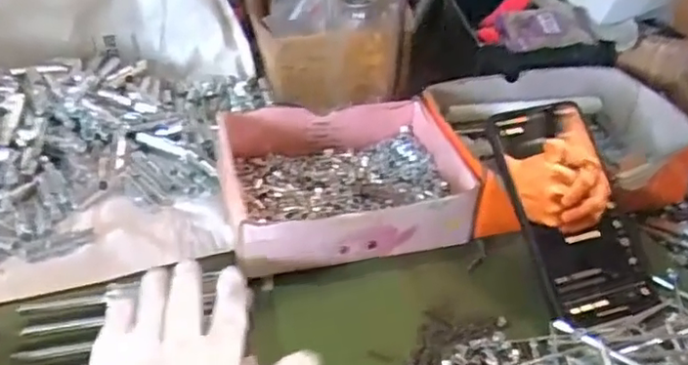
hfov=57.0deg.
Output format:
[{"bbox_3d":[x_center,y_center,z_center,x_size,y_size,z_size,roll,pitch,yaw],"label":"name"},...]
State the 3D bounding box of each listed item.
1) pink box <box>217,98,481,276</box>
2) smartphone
[{"bbox_3d":[-0.001,-0.003,0.496,0.178,0.051,0.141,-7,40,-10],"label":"pink box"},{"bbox_3d":[0.160,0.017,0.450,0.076,0.016,0.158,-12,73,-17],"label":"smartphone"}]

